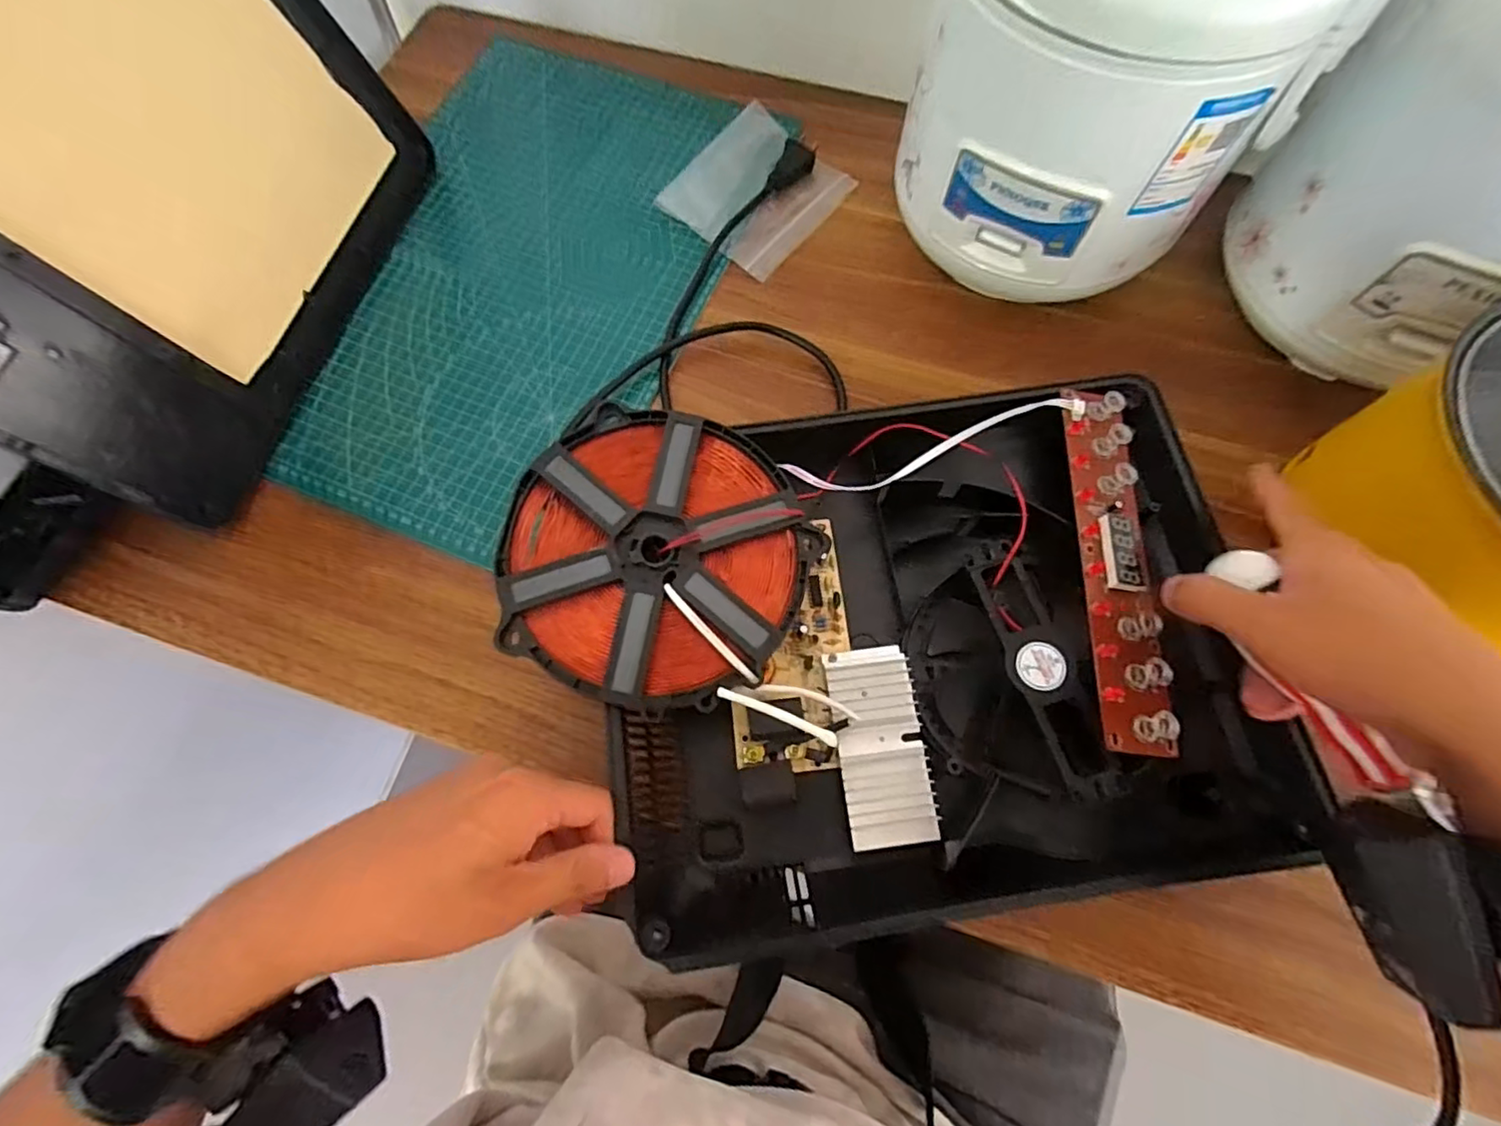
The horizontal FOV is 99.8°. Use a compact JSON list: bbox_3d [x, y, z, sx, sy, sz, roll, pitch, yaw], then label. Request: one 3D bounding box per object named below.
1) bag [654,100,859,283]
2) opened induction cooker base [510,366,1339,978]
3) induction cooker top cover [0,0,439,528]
[{"bbox_3d":[0.007,-0.298,0.501,0.109,0.015,0.130,36,75,11],"label":"bag"},{"bbox_3d":[0.073,0.043,0.349,0.377,0.075,0.277,-6,71,-2],"label":"opened induction cooker base"},{"bbox_3d":[-0.350,-0.233,0.348,0.031,0.278,0.342,8,70,23],"label":"induction cooker top cover"}]

